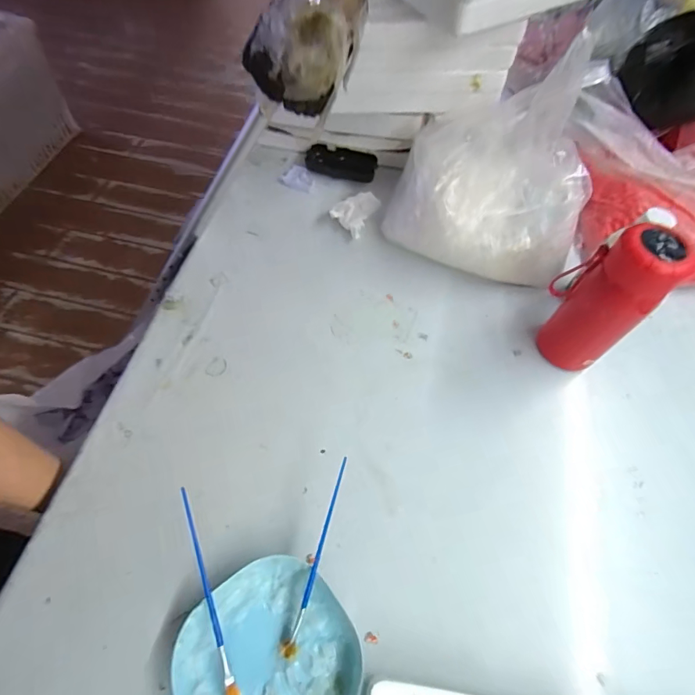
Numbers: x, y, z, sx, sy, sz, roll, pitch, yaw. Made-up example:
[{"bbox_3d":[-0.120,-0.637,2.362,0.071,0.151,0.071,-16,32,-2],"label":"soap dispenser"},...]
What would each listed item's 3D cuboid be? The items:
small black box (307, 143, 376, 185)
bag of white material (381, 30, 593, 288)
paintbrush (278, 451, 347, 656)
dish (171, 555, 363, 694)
[{"bbox_3d":[-0.012,-0.298,0.670,0.120,0.025,0.048,20,59,8],"label":"small black box"},{"bbox_3d":[0.175,-0.203,0.510,0.232,0.222,0.146,8,58,1],"label":"bag of white material"},{"bbox_3d":[-0.026,0.178,0.356,0.013,0.013,0.160,16,79,6],"label":"paintbrush"},{"bbox_3d":[-0.064,0.251,0.334,0.133,0.026,0.129,2,59,-3],"label":"dish"}]

